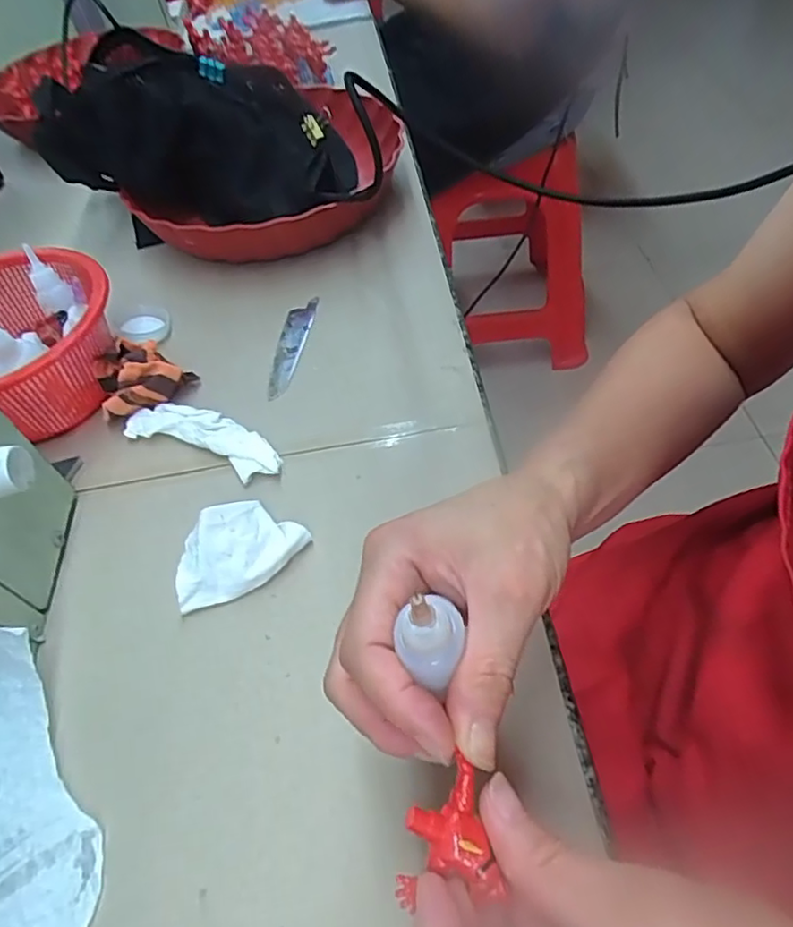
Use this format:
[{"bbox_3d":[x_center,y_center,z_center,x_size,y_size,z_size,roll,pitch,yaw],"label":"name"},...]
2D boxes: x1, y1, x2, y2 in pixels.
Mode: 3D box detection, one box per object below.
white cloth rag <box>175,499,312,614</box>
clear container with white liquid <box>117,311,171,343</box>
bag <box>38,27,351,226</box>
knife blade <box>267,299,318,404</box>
[{"bbox_3d":[-0.089,0.045,0.349,0.074,0.026,0.044,-24,54,-14],"label":"white cloth rag"},{"bbox_3d":[-0.195,-0.107,0.491,0.038,0.014,0.041,-22,53,-13],"label":"clear container with white liquid"},{"bbox_3d":[-0.157,-0.269,0.537,0.242,0.126,0.110,7,54,14],"label":"bag"},{"bbox_3d":[-0.077,-0.087,0.470,0.022,0.005,0.105,2,52,6],"label":"knife blade"}]

